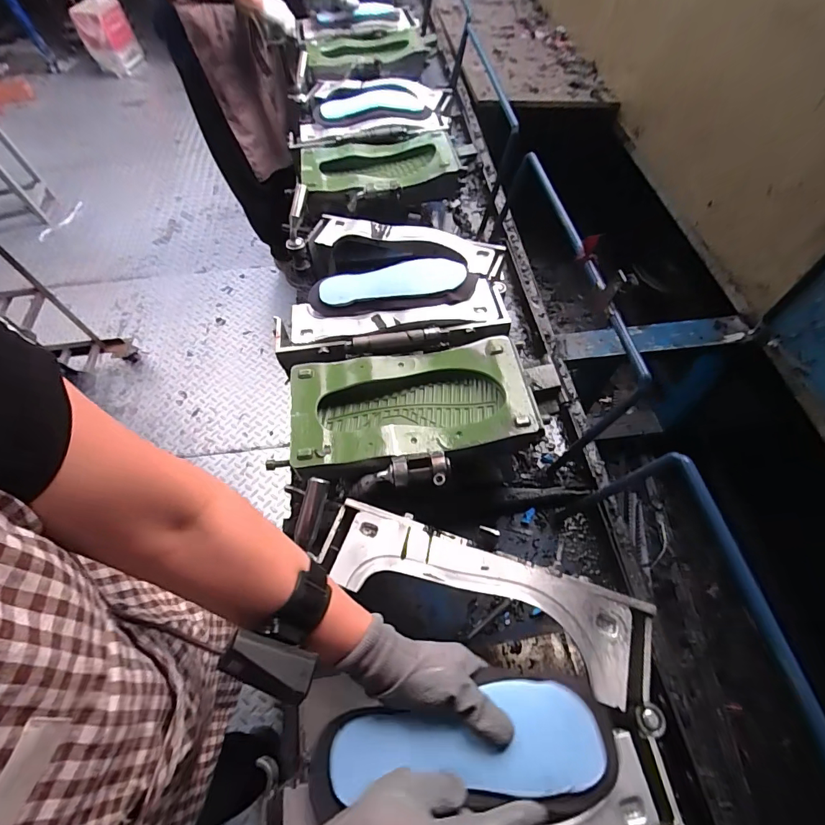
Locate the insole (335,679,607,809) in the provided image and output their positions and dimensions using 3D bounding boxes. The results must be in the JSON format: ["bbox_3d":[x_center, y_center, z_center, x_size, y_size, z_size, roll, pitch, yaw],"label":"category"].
[{"bbox_3d":[0.049,0.296,0.381,0.239,0.014,0.080,-3,61,0],"label":"insole"}]

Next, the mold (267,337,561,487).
[{"bbox_3d":[0.013,-0.001,0.600,0.378,0.056,0.224,-4,61,-2],"label":"mold"}]

